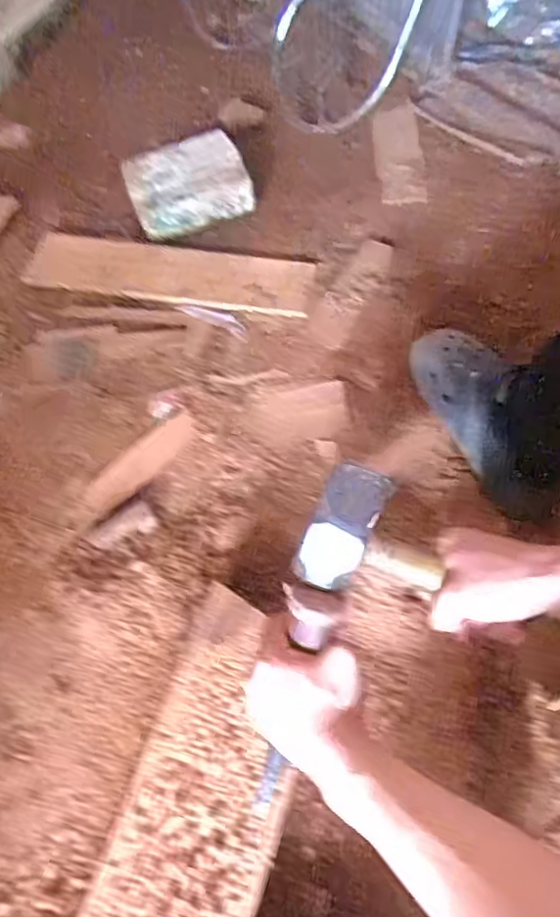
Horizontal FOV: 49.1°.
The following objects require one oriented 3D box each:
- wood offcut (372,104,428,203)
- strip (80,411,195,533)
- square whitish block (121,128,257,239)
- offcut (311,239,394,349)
[{"bbox_3d":[0.192,-0.506,0.995,0.081,0.014,0.230,-1,58,1],"label":"wood offcut"},{"bbox_3d":[-0.171,0.009,0.734,0.051,0.004,0.177,36,65,21],"label":"strip"},{"bbox_3d":[-0.139,-0.412,0.915,0.167,0.073,0.120,-18,59,-10],"label":"square whitish block"},{"bbox_3d":[0.103,-0.239,0.862,0.054,0.012,0.208,24,62,16],"label":"offcut"}]

